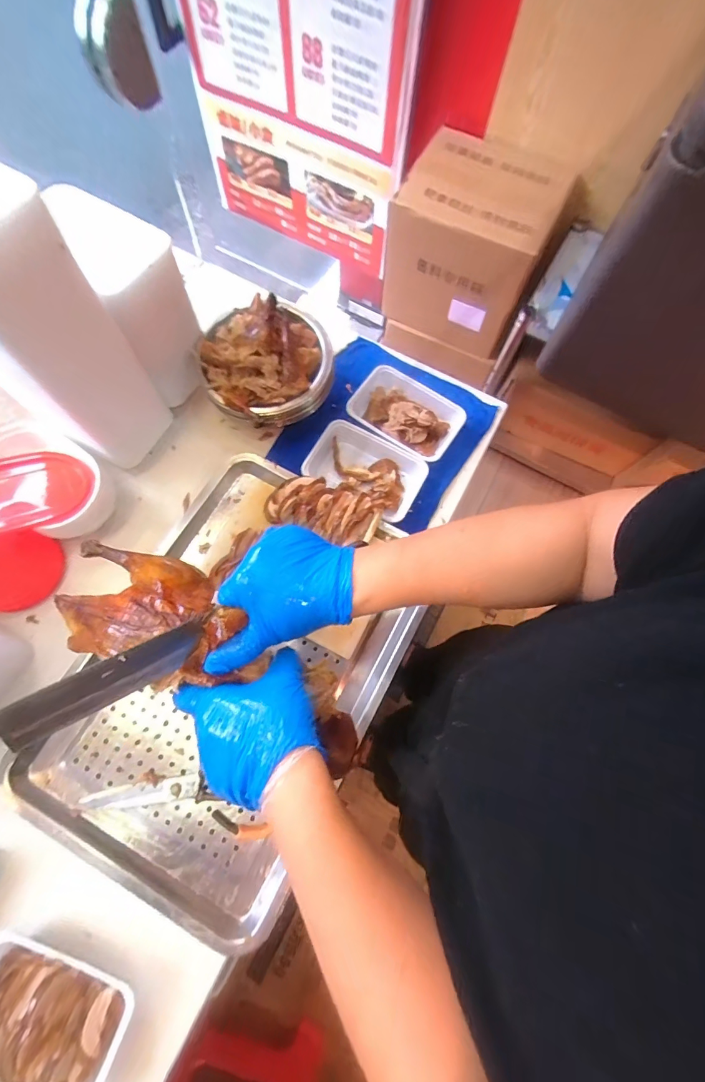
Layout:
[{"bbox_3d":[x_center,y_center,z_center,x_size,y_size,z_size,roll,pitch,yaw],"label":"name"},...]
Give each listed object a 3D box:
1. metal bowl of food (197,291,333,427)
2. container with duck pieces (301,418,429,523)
[{"bbox_3d":[-0.119,-0.248,0.588,0.178,0.109,0.154,-34,77,-12],"label":"metal bowl of food"},{"bbox_3d":[0.021,-0.105,0.615,0.163,0.044,0.105,30,74,7],"label":"container with duck pieces"}]

